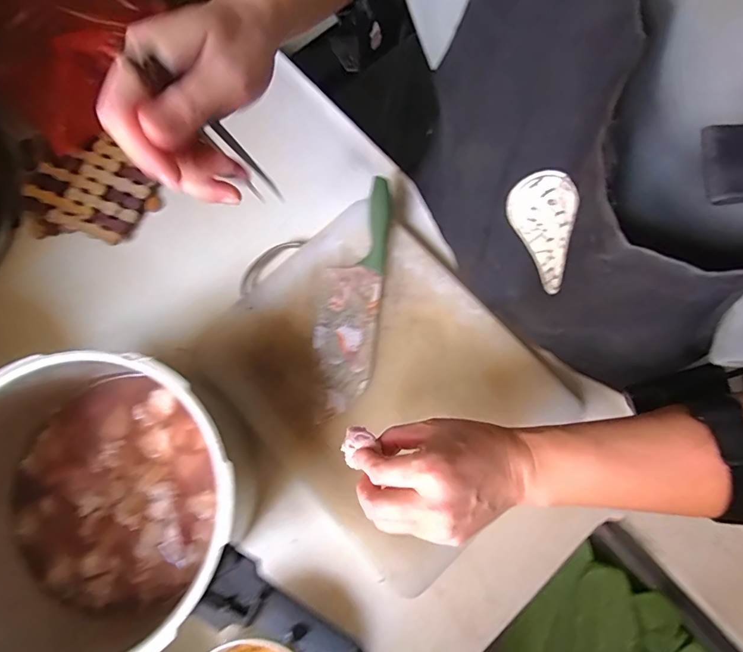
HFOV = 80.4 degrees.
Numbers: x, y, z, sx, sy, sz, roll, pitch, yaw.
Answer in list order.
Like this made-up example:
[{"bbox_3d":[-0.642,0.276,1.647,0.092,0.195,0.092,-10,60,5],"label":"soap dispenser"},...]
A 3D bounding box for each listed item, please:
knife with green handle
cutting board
[{"bbox_3d":[-0.025,-0.035,0.491,0.069,0.016,0.264,7,78,0],"label":"knife with green handle"},{"bbox_3d":[0.013,0.056,0.483,0.274,0.014,0.344,-44,83,-9],"label":"cutting board"}]

